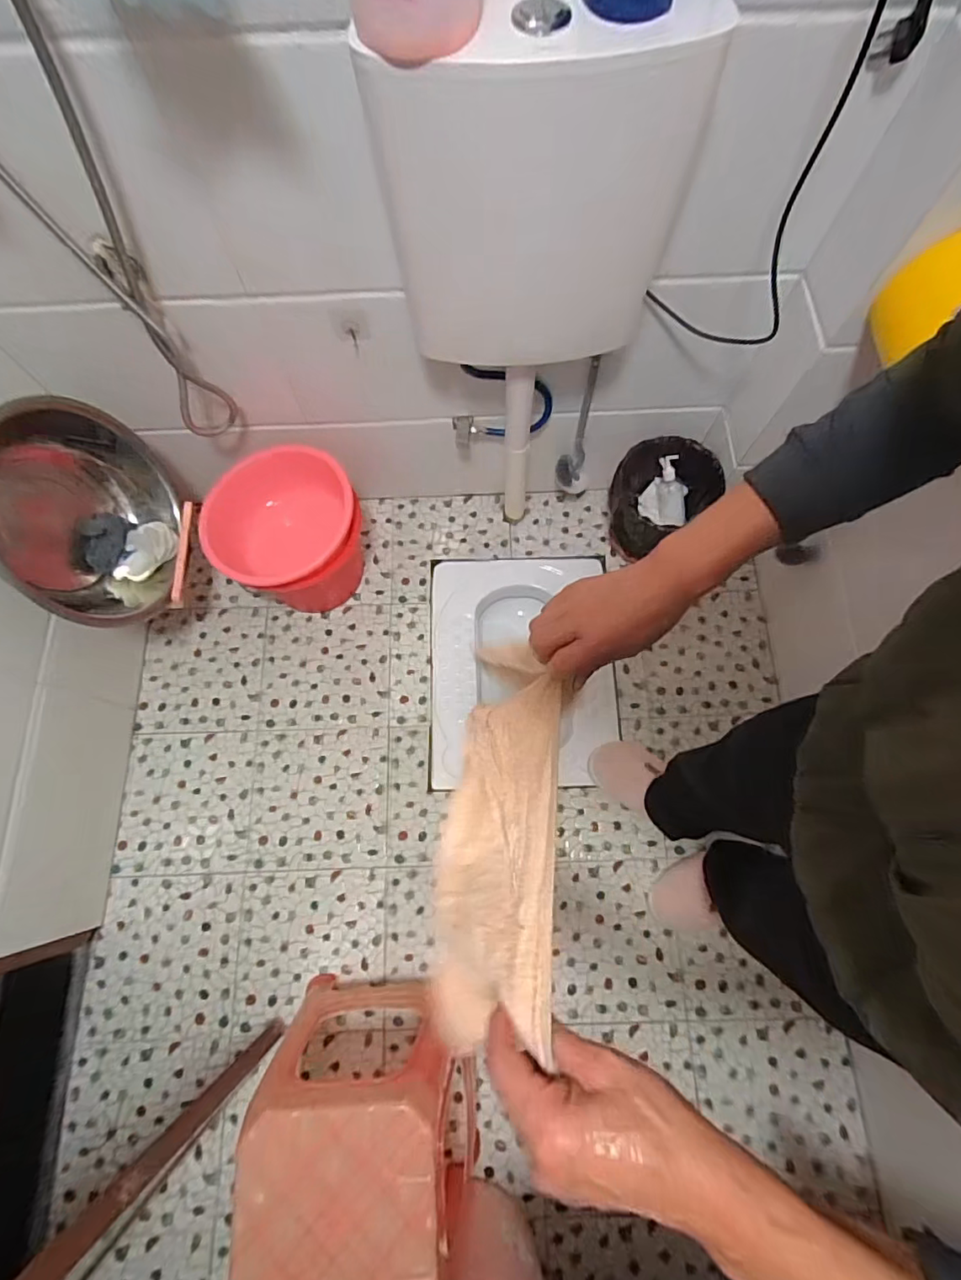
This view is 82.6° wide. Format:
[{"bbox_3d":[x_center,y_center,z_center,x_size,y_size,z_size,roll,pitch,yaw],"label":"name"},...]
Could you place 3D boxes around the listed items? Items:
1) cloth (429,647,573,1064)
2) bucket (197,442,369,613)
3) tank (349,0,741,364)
[{"bbox_3d":[0.014,0.132,0.440,0.089,0.170,0.304,8,73,3],"label":"cloth"},{"bbox_3d":[-0.398,-0.208,1.222,0.290,0.296,0.289,0,73,1],"label":"bucket"},{"bbox_3d":[0.073,-0.546,0.701,0.379,0.370,0.133,-9,73,-2],"label":"tank"}]

